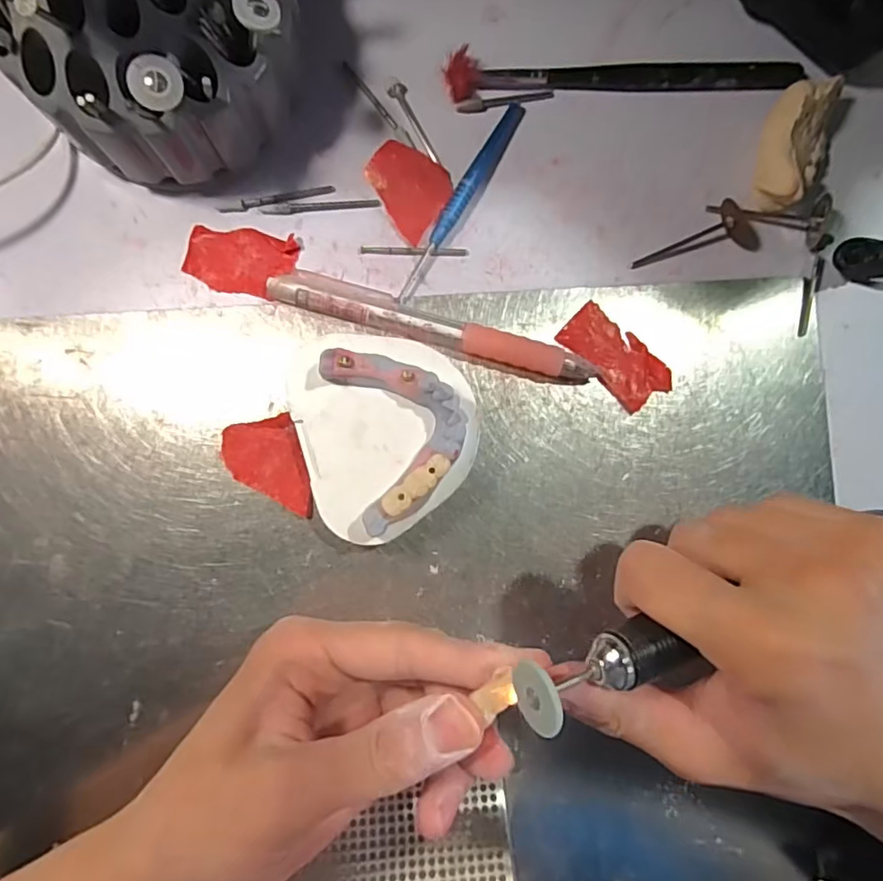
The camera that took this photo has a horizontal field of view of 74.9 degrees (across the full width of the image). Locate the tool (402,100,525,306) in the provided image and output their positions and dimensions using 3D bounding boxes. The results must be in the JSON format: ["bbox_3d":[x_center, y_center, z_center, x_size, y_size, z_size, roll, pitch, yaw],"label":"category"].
[{"bbox_3d":[0.008,-0.100,0.238,0.009,0.007,0.096,31,87,-1],"label":"tool"}]

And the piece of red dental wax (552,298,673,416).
[{"bbox_3d":[0.072,-0.034,0.239,0.024,0.005,0.047,-44,90,-3],"label":"piece of red dental wax"}]

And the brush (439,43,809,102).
[{"bbox_3d":[0.075,-0.152,0.240,0.144,0.014,0.015,-1,88,-3],"label":"brush"}]

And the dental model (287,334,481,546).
[{"bbox_3d":[-0.020,-0.005,0.219,0.066,0.030,0.077,-17,89,-3],"label":"dental model"}]

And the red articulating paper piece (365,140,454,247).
[{"bbox_3d":[-0.014,-0.105,0.240,0.036,0.004,0.030,39,87,-1],"label":"red articulating paper piece"}]

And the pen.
[{"bbox_3d":[-0.003,-0.047,0.233,0.130,0.012,0.016,15,87,-2],"label":"pen"}]

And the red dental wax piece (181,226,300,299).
[{"bbox_3d":[-0.082,-0.074,0.235,0.044,0.005,0.026,7,87,-2],"label":"red dental wax piece"}]

